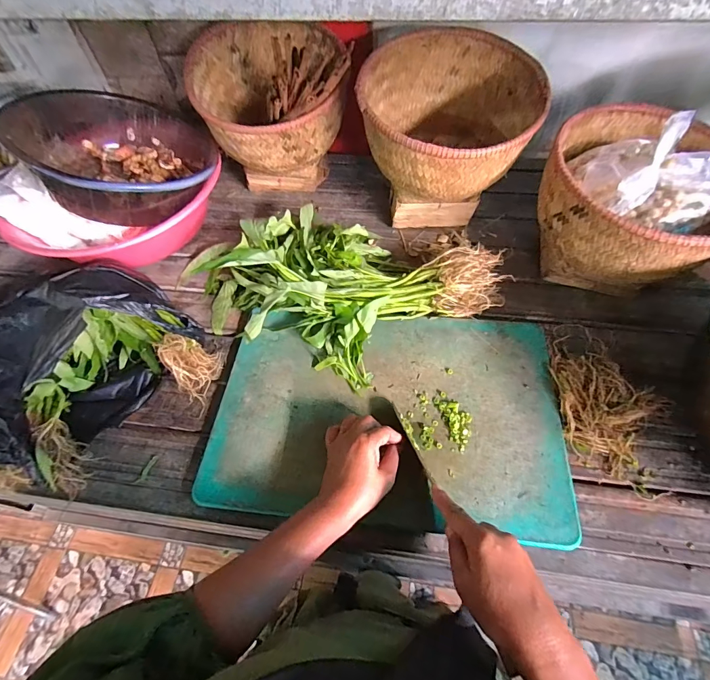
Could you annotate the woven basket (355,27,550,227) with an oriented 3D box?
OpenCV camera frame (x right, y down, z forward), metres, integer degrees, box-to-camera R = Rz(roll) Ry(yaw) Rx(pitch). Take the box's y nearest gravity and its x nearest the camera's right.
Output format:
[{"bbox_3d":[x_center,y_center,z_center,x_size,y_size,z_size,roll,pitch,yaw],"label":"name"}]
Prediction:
[{"bbox_3d":[0.143,-0.316,0.623,0.250,0.229,0.263,3,58,5],"label":"woven basket"}]

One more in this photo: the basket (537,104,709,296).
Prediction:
[{"bbox_3d":[0.400,-0.192,0.546,0.252,0.192,0.272,23,61,17],"label":"basket"}]

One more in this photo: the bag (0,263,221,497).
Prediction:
[{"bbox_3d":[-0.351,0.034,0.492,0.273,0.135,0.212,-38,63,-19],"label":"bag"}]

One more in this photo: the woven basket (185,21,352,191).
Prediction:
[{"bbox_3d":[-0.147,-0.401,0.694,0.248,0.240,0.265,-6,57,-1],"label":"woven basket"}]

